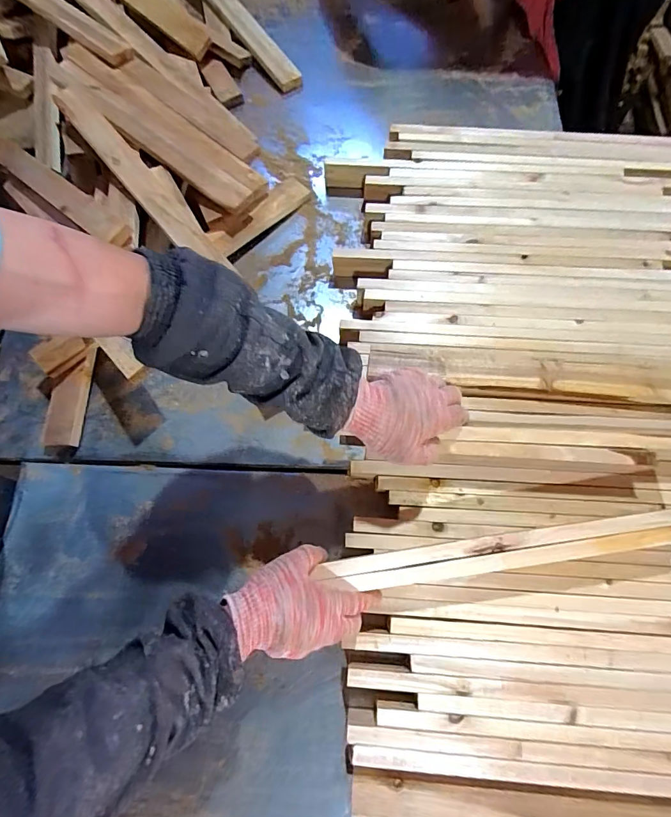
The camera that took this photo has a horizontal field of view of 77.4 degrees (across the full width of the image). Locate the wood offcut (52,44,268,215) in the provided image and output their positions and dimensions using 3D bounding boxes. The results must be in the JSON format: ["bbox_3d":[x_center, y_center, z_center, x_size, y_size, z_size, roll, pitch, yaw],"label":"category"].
[{"bbox_3d":[-0.335,-0.511,0.756,0.503,0.033,0.107,38,64,9],"label":"wood offcut"}]

